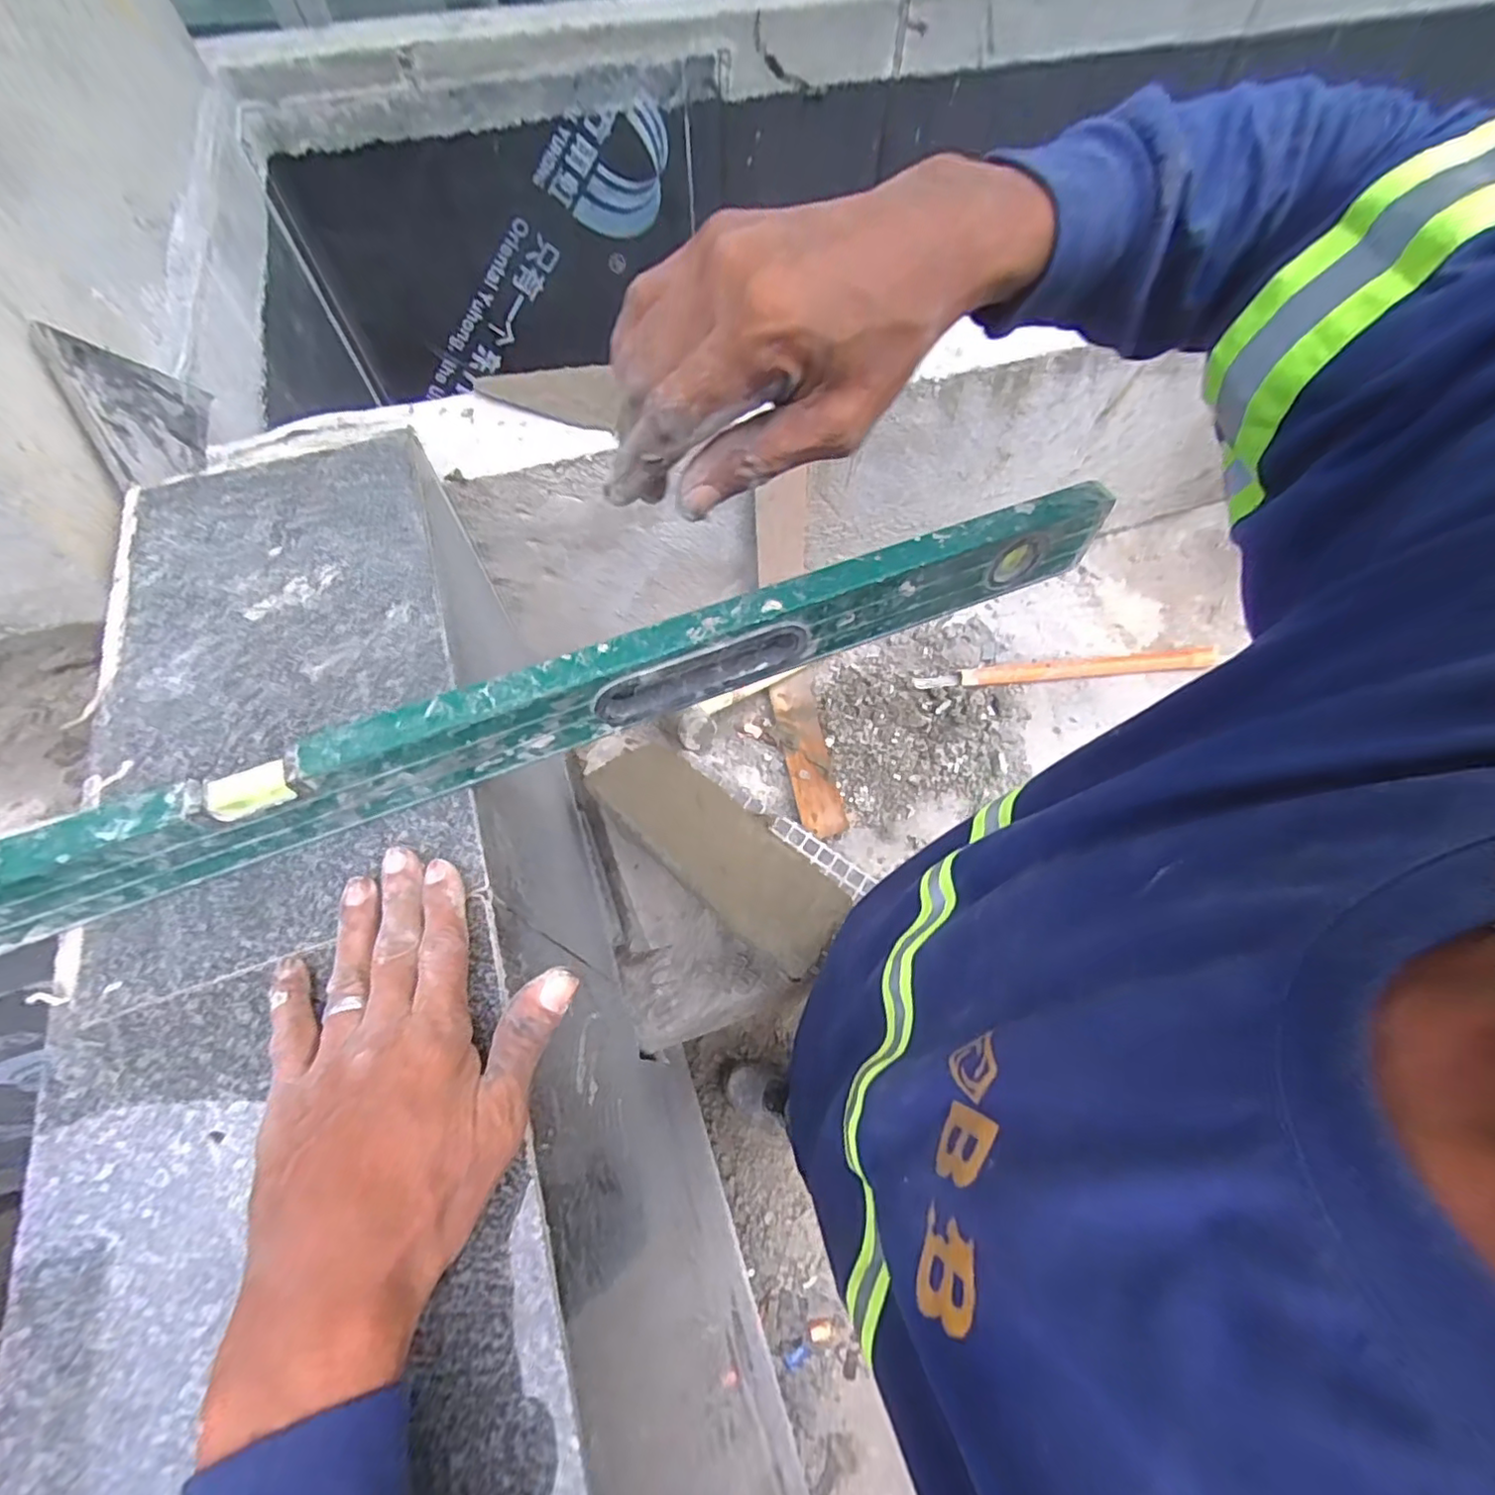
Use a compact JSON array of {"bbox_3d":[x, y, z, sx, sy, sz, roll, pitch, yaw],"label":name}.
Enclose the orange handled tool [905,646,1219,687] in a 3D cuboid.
[{"bbox_3d":[0.480,-0.116,0.919,0.467,0.029,0.035,-7,62,-4],"label":"orange handled tool"}]

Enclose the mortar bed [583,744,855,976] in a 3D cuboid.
[{"bbox_3d":[-0.030,0.106,0.702,0.305,0.017,0.155,36,33,12],"label":"mortar bed"}]

